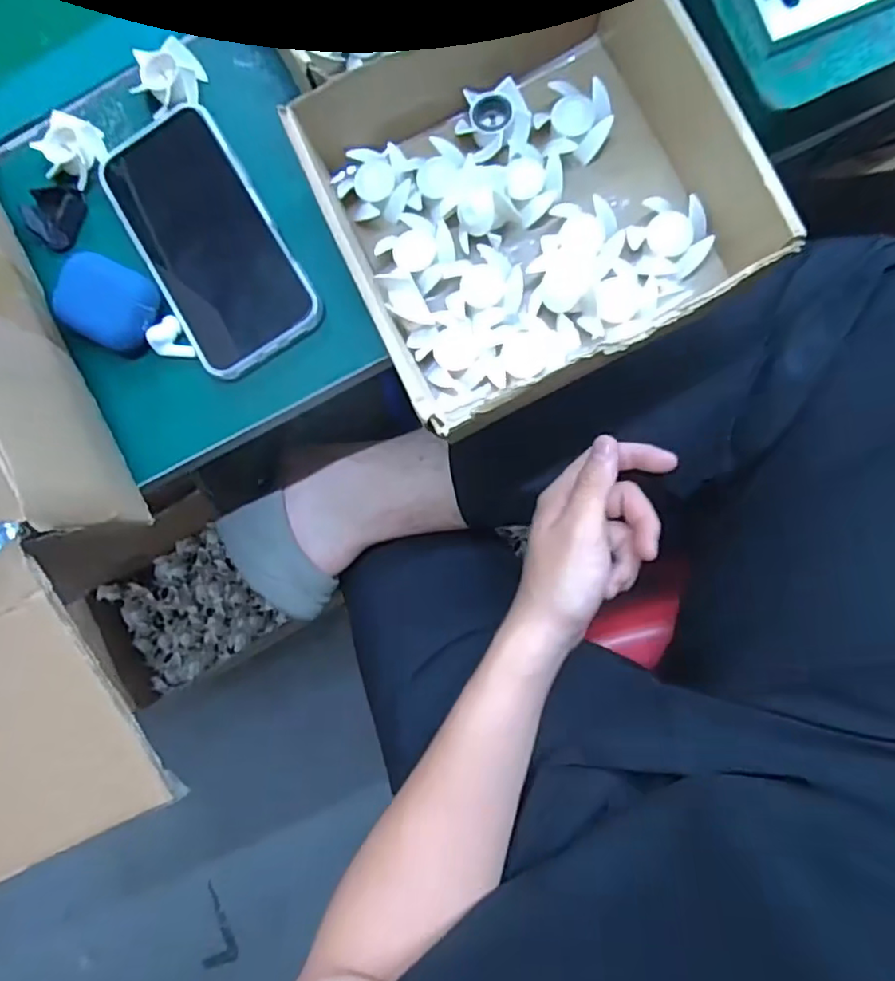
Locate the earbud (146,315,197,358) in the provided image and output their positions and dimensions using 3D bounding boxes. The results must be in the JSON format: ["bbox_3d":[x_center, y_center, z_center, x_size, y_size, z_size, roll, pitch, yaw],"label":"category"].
[{"bbox_3d":[-0.174,-0.097,0.389,0.020,0.020,0.023,2,85,9],"label":"earbud"}]

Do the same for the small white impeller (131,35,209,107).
[{"bbox_3d":[-0.179,-0.268,0.399,0.041,0.025,0.038,7,86,9],"label":"small white impeller"}]

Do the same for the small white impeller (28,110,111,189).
[{"bbox_3d":[-0.246,-0.222,0.399,0.039,0.017,0.044,28,90,10],"label":"small white impeller"}]

